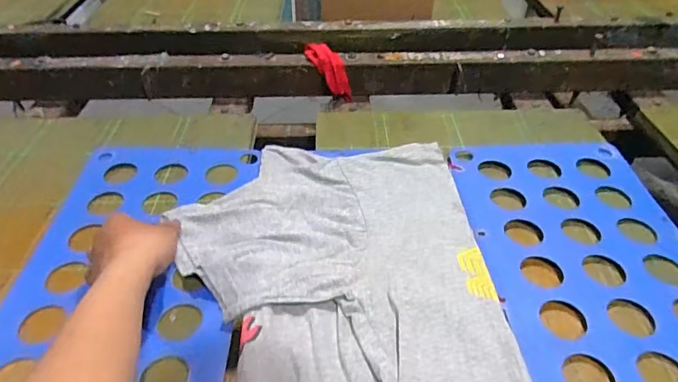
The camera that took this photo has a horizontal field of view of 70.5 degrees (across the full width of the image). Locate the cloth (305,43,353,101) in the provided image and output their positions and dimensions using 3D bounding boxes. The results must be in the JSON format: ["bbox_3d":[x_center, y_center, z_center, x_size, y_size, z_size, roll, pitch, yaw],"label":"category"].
[{"bbox_3d":[-0.012,-0.190,0.753,0.039,0.032,0.108,-38,94,-36],"label":"cloth"}]

